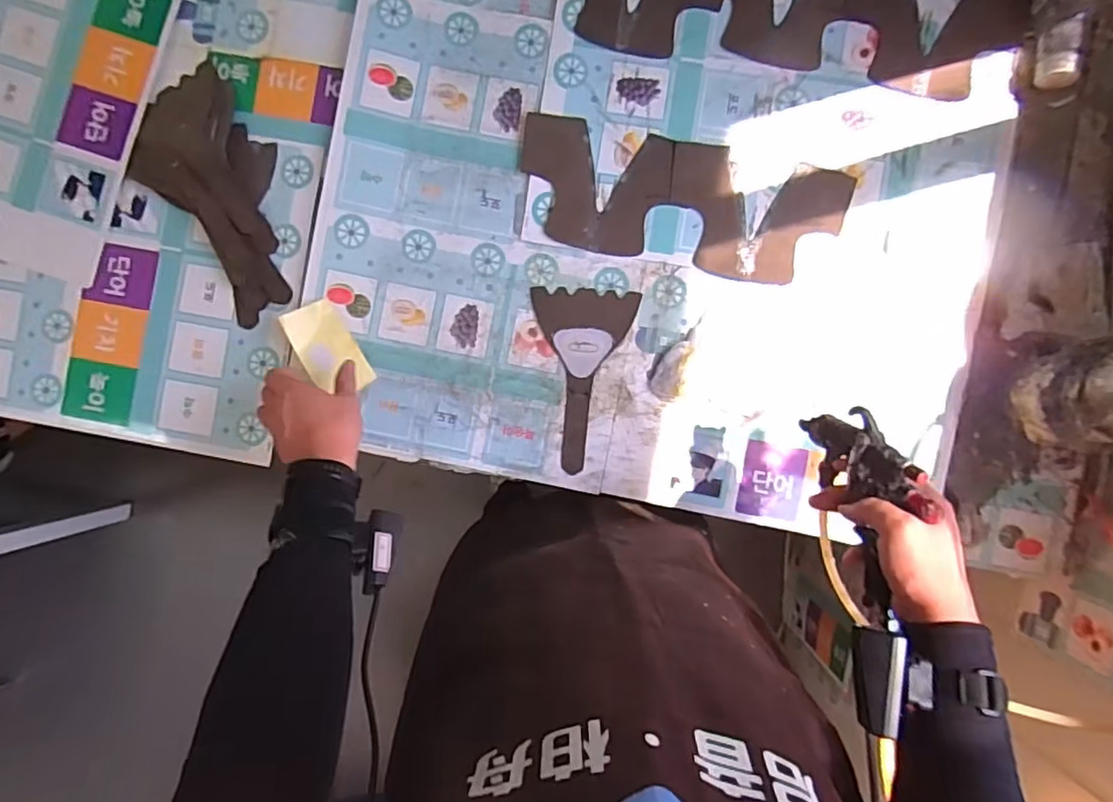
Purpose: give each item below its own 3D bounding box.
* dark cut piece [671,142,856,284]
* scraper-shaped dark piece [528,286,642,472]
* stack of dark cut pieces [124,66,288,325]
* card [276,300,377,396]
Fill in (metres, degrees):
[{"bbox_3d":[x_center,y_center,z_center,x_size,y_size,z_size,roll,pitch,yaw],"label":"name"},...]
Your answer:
[{"bbox_3d":[0.223,-0.208,0.687,0.197,0.004,0.139,13,91,1],"label":"dark cut piece"},{"bbox_3d":[0.029,-0.024,0.702,0.116,0.006,0.207,3,91,1],"label":"scraper-shaped dark piece"},{"bbox_3d":[-0.390,-0.247,0.709,0.153,0.030,0.284,-40,90,1],"label":"stack of dark cut pieces"},{"bbox_3d":[-0.259,-0.059,0.690,0.063,0.005,0.106,-33,97,-26],"label":"card"}]

